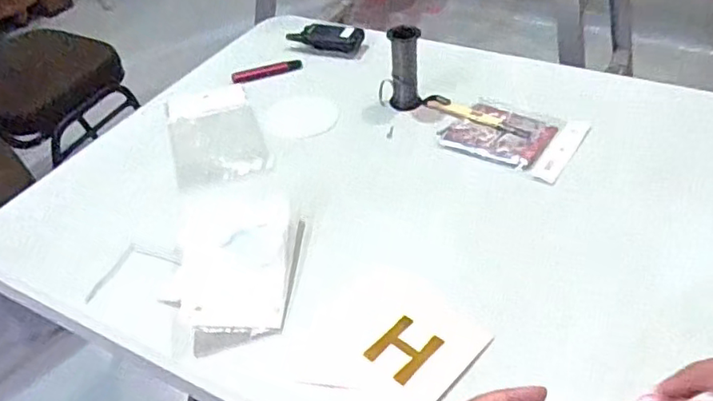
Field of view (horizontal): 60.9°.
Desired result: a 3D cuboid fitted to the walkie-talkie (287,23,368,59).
[{"bbox_3d":[-0.055,-0.295,1.093,0.134,0.025,0.060,11,46,18],"label":"walkie-talkie"}]

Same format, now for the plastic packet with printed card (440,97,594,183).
[{"bbox_3d":[0.221,-0.092,0.861,0.176,0.006,0.140,21,50,26],"label":"plastic packet with printed card"}]

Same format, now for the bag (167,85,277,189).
[{"bbox_3d":[-0.210,-0.104,0.912,0.131,0.008,0.244,-15,44,-10],"label":"bag"}]

